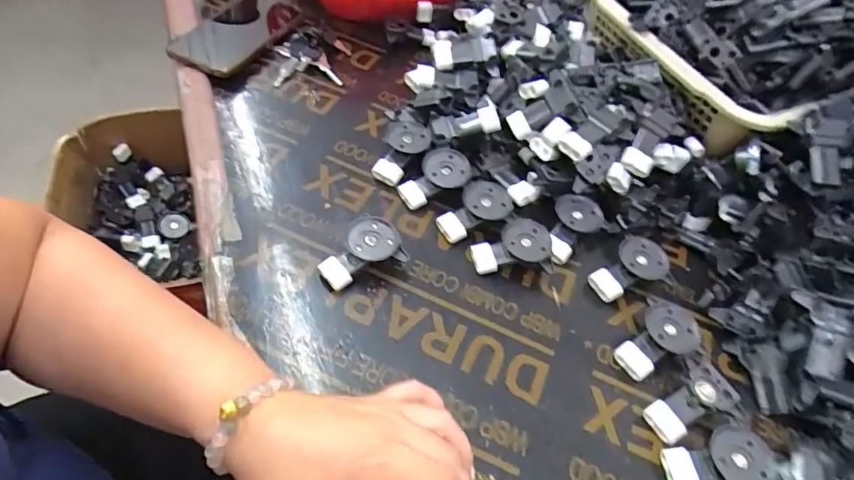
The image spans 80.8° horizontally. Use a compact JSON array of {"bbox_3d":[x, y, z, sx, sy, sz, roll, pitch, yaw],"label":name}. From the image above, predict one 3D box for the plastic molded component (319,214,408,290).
[{"bbox_3d":[-0.057,0.009,0.421,0.069,0.027,0.045,-20,58,-23],"label":"plastic molded component"}]

